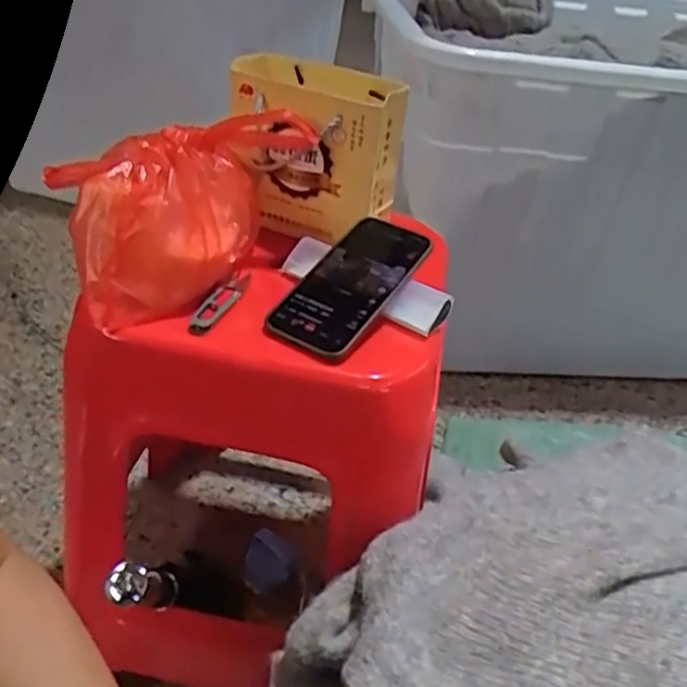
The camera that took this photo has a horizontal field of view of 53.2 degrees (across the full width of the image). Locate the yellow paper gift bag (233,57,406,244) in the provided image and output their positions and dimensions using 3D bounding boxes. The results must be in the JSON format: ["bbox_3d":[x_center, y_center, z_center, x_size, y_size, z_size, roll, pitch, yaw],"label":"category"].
[{"bbox_3d":[-0.032,-0.181,0.654,0.157,0.140,0.088,19,38,16],"label":"yellow paper gift bag"}]

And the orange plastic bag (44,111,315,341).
[{"bbox_3d":[-0.129,-0.116,0.579,0.202,0.122,0.130,-15,41,-28],"label":"orange plastic bag"}]

